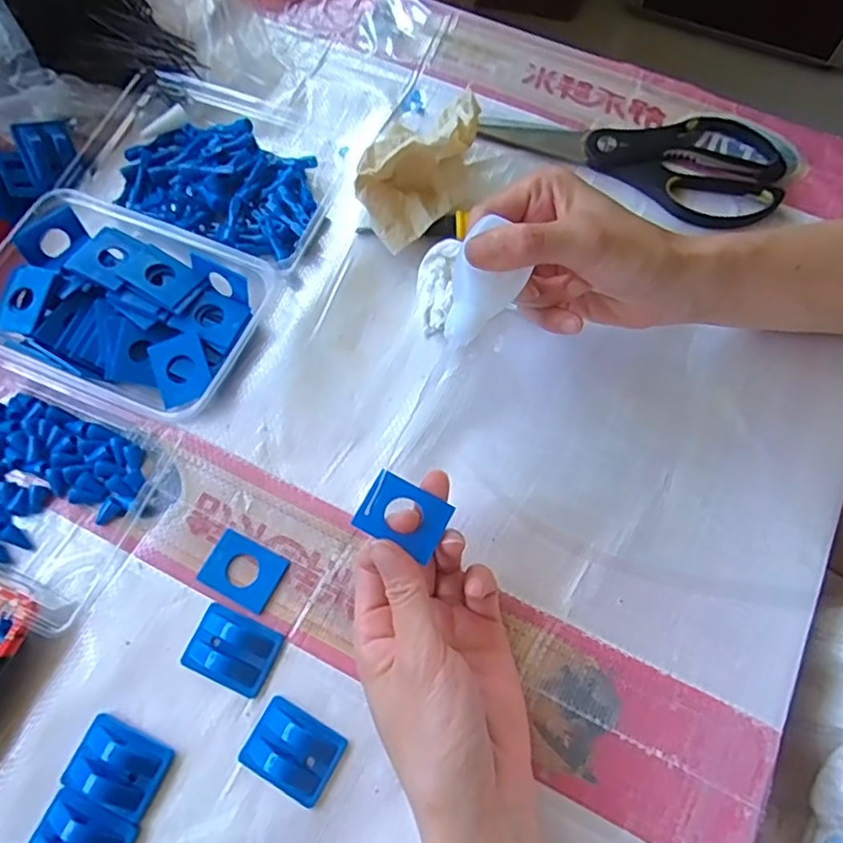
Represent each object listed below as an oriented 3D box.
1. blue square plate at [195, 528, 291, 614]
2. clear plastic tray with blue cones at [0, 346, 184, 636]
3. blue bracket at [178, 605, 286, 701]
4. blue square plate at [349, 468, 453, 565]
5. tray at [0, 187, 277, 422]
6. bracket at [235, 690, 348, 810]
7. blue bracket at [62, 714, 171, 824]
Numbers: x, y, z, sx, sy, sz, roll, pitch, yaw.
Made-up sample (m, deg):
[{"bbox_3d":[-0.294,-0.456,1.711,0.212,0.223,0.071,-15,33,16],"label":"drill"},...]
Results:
[{"bbox_3d":[-0.098,0.081,0.342,0.041,0.004,0.032,25,71,10],"label":"blue square plate"},{"bbox_3d":[-0.245,0.023,0.349,0.177,0.026,0.123,22,70,9],"label":"clear plastic tray with blue cones"},{"bbox_3d":[-0.099,0.117,0.324,0.044,0.011,0.034,23,70,9],"label":"blue bracket"},{"bbox_3d":[-0.008,0.044,0.297,0.040,0.004,0.031,27,66,5],"label":"blue square plate"},{"bbox_3d":[-0.184,-0.072,0.380,0.154,0.034,0.109,18,69,7],"label":"tray"},{"bbox_3d":[-0.063,0.160,0.303,0.044,0.017,0.034,27,71,11],"label":"bracket"},{"bbox_3d":[-0.149,0.166,0.302,0.045,0.017,0.033,24,70,10],"label":"blue bracket"}]

